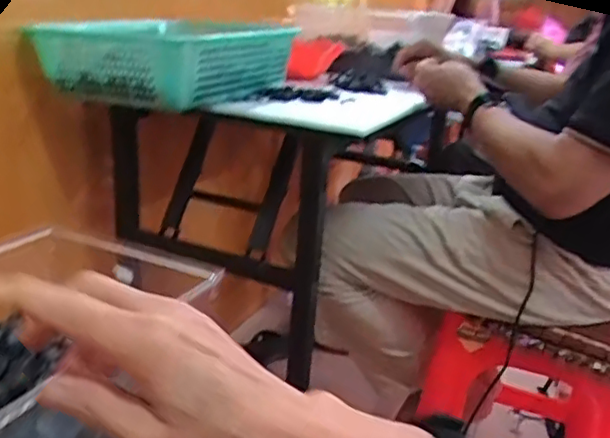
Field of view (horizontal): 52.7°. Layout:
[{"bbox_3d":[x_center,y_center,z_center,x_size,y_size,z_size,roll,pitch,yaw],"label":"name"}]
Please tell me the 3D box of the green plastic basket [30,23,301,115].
[{"bbox_3d":[-0.194,-0.254,0.975,0.246,0.096,0.364,12,22,18],"label":"green plastic basket"}]

